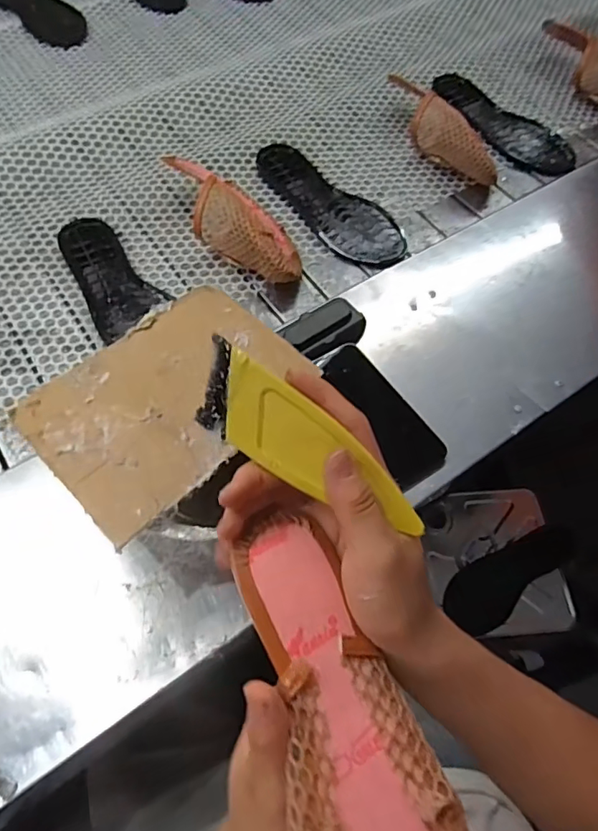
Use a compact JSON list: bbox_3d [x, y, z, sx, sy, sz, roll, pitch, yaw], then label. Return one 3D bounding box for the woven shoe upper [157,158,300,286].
[{"bbox_3d":[-0.077,-0.235,0.633,0.213,0.067,0.086,42,68,18],"label":"woven shoe upper"}]

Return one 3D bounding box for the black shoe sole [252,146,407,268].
[{"bbox_3d":[0.037,-0.279,0.691,0.083,0.021,0.244,-36,69,-20],"label":"black shoe sole"}]

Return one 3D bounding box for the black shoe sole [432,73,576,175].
[{"bbox_3d":[0.301,-0.428,0.767,0.096,0.032,0.226,-33,68,-18],"label":"black shoe sole"}]

